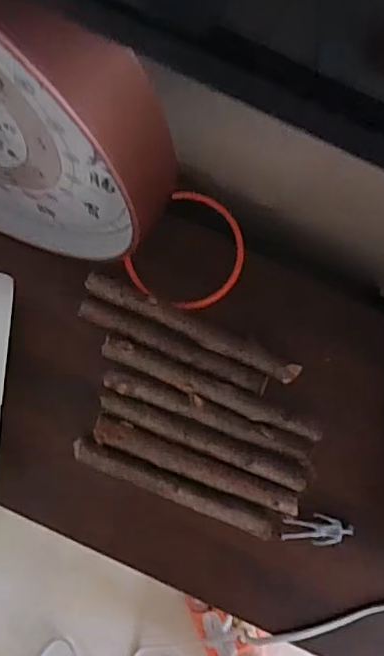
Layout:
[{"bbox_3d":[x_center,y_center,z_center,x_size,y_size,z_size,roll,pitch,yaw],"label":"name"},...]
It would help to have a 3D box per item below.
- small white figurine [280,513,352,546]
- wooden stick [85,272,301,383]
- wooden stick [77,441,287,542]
[{"bbox_3d":[0.109,0.175,0.485,0.060,0.008,0.026,10,84,-2],"label":"small white figurine"},{"bbox_3d":[0.001,0.000,0.489,0.197,0.014,0.021,25,83,-1],"label":"wooden stick"},{"bbox_3d":[-0.013,0.140,0.478,0.188,0.012,0.017,24,83,-1],"label":"wooden stick"}]

